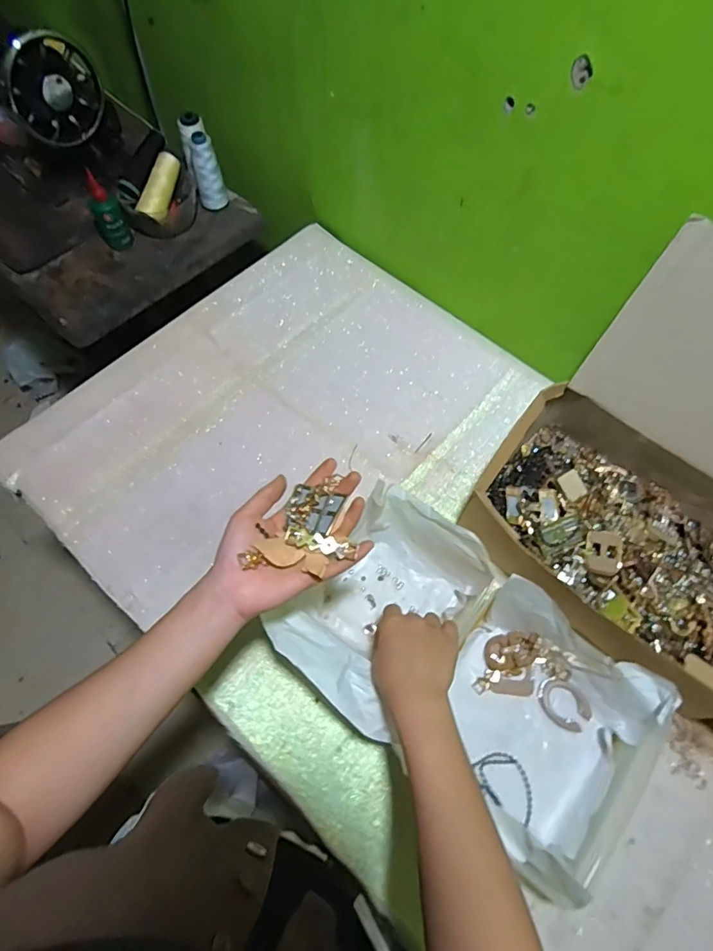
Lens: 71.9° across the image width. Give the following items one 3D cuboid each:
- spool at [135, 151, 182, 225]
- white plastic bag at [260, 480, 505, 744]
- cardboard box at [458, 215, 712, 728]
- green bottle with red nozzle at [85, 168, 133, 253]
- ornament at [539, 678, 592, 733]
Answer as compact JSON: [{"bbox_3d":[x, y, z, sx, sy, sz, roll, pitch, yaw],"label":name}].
[{"bbox_3d":[-0.316,-0.463,0.792,0.035,0.035,0.108,20,89,10],"label":"spool"},{"bbox_3d":[0.033,0.138,0.510,0.151,0.106,0.203,35,71,16],"label":"white plastic bag"},{"bbox_3d":[0.320,0.015,0.474,0.334,0.273,0.305,39,71,17],"label":"cardboard box"},{"bbox_3d":[-0.388,-0.406,0.769,0.047,0.107,0.029,-28,67,-12],"label":"green bottle with red nozzle"},{"bbox_3d":[0.220,0.241,0.517,0.042,0.006,0.052,-34,69,-13],"label":"ornament"}]

